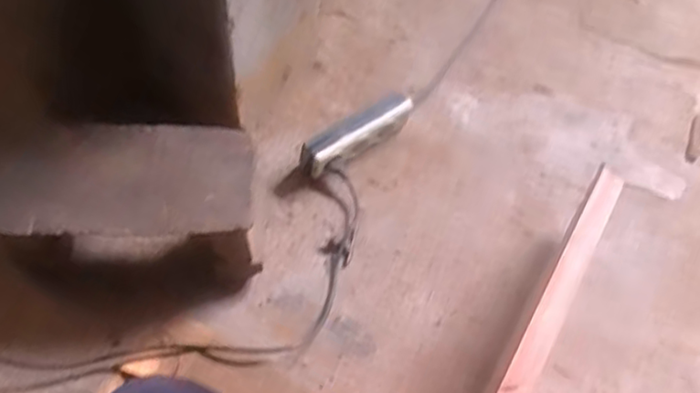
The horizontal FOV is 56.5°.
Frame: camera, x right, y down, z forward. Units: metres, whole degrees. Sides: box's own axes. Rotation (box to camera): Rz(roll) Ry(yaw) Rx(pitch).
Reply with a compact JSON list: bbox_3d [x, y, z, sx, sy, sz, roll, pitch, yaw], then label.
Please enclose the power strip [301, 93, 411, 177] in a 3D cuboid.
[{"bbox_3d":[0.013,-0.096,0.990,0.197,0.068,0.051,-31,61,-24],"label":"power strip"}]

